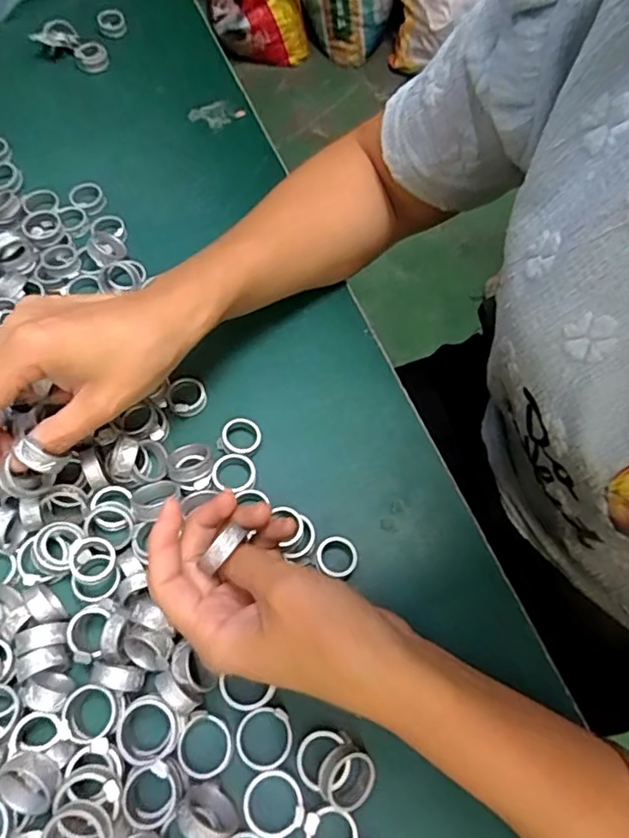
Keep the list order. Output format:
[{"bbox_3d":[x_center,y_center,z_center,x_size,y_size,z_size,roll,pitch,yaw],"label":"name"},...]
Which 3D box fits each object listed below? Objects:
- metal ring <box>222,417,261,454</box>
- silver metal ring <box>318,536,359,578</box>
[{"bbox_3d":[-0.043,0.010,0.351,0.022,0.007,0.022,1,61,-2],"label":"metal ring"},{"bbox_3d":[0.013,0.075,0.324,0.022,0.012,0.025,20,62,8],"label":"silver metal ring"}]

